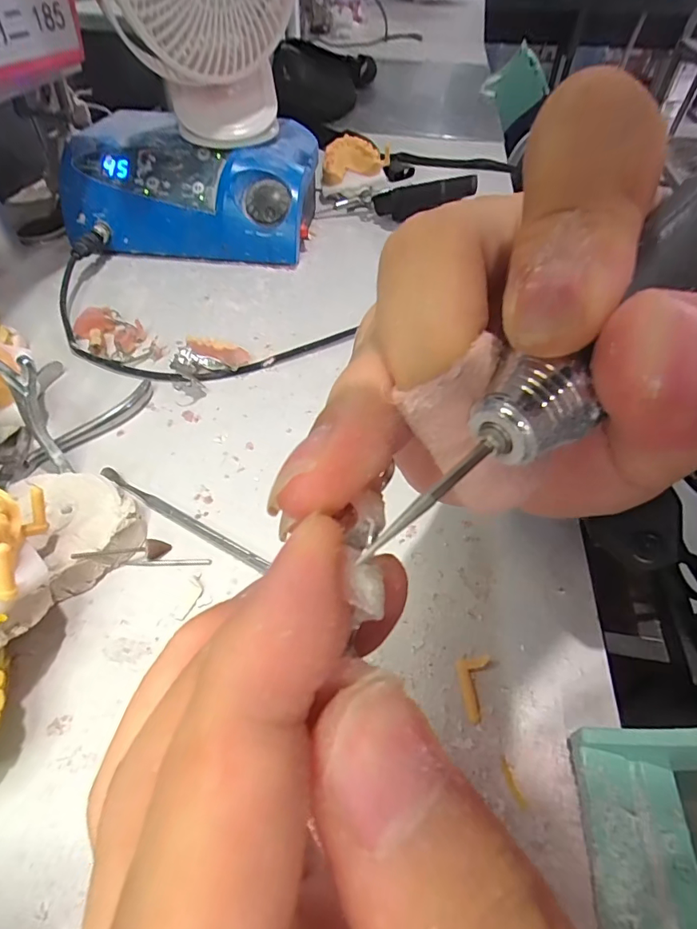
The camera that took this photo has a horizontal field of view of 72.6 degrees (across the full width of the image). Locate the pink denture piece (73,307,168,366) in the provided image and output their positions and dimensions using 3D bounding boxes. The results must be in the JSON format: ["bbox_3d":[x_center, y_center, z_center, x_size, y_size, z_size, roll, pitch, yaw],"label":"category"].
[{"bbox_3d":[-0.179,-0.098,0.364,0.073,0.017,0.042,35,57,27],"label":"pink denture piece"}]

